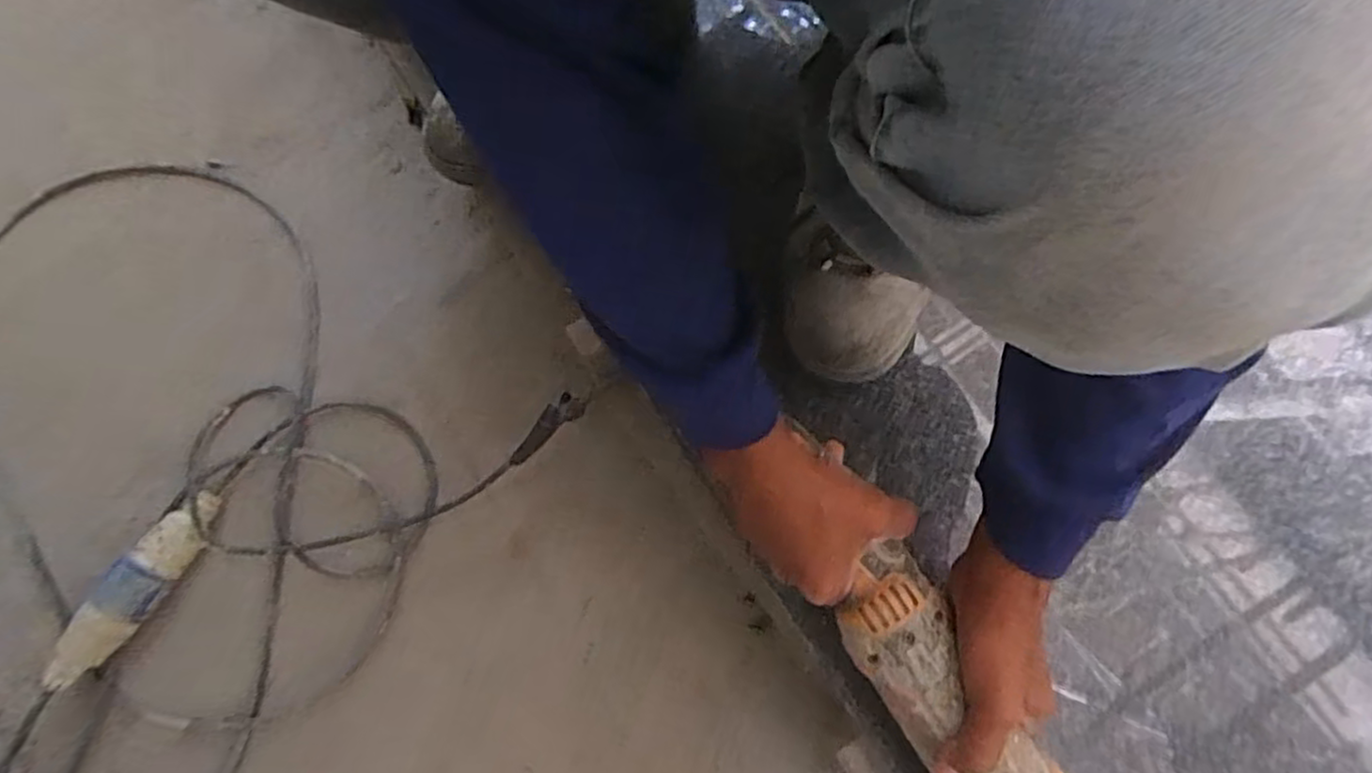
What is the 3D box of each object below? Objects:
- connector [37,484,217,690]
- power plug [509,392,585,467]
[{"bbox_3d":[-0.495,0.180,0.641,0.044,0.039,0.189,26,79,7],"label":"connector"},{"bbox_3d":[-0.130,0.042,0.653,0.096,0.020,0.023,-44,76,23],"label":"power plug"}]

